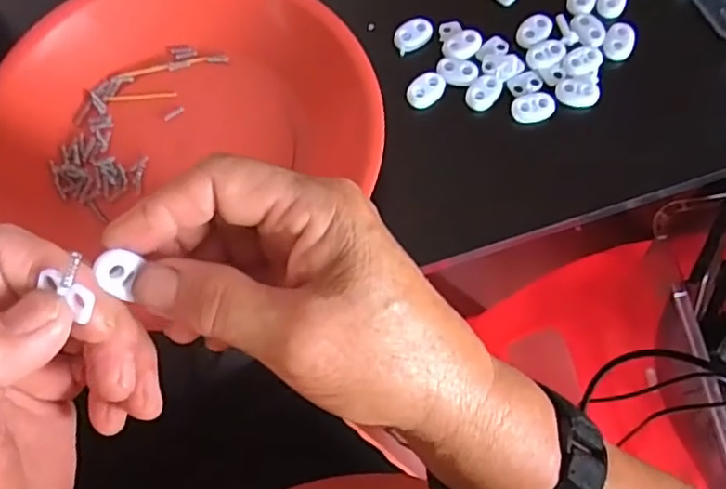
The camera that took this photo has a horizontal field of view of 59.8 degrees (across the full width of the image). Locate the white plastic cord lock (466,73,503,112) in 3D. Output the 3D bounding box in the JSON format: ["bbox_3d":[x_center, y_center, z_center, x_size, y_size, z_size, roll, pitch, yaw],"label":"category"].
[{"bbox_3d":[0.065,-0.082,0.339,0.016,0.004,0.024,37,74,12],"label":"white plastic cord lock"}]

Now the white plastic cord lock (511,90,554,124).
[{"bbox_3d":[0.091,-0.073,0.336,0.022,0.004,0.017,-12,71,-5],"label":"white plastic cord lock"}]

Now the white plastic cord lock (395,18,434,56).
[{"bbox_3d":[0.028,-0.117,0.351,0.023,0.006,0.015,-30,73,-11],"label":"white plastic cord lock"}]

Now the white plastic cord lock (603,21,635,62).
[{"bbox_3d":[0.141,-0.111,0.347,0.015,0.005,0.022,24,72,8],"label":"white plastic cord lock"}]

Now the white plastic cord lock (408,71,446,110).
[{"bbox_3d":[0.034,-0.083,0.339,0.016,0.004,0.023,38,74,12],"label":"white plastic cord lock"}]

